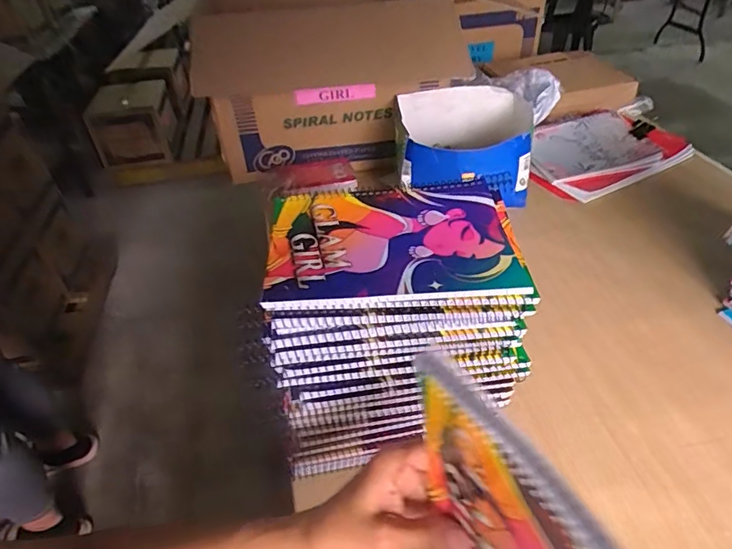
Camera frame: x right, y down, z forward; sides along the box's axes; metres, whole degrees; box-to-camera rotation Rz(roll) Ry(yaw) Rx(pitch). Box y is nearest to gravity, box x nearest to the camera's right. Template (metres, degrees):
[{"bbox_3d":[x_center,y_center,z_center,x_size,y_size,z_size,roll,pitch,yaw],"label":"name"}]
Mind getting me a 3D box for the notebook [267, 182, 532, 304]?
[{"bbox_3d":[0.022,-0.029,0.403,0.202,0.013,0.141,-5,40,0],"label":"notebook"}]

